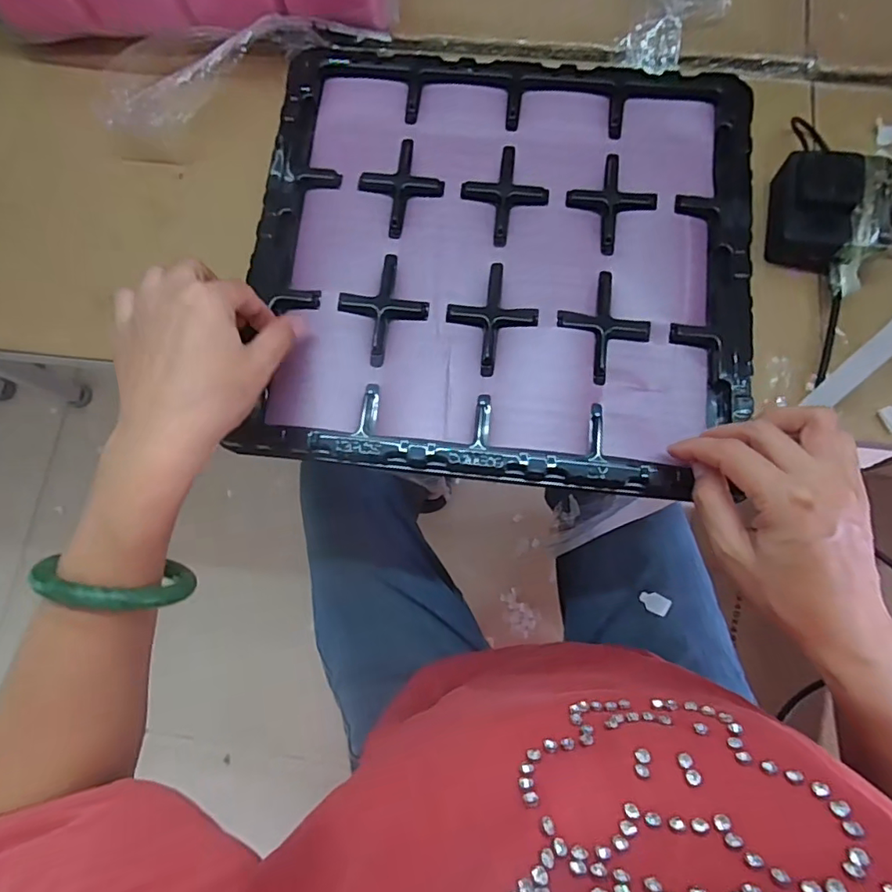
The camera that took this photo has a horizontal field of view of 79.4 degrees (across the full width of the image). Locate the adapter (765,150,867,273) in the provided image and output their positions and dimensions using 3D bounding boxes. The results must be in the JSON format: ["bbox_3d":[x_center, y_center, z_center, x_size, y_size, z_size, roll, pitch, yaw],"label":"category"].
[{"bbox_3d":[0.277,-0.177,0.406,0.047,0.047,0.073,13,78,4],"label":"adapter"}]

